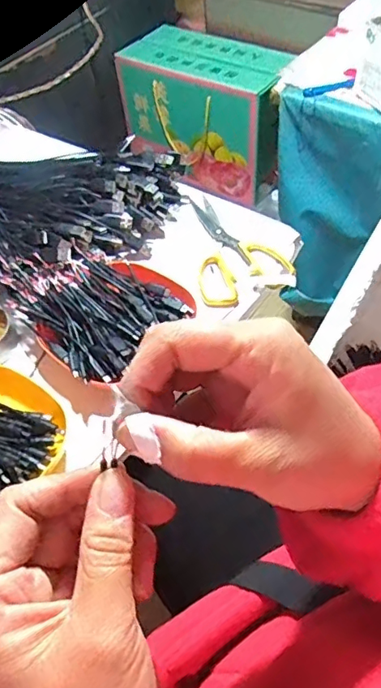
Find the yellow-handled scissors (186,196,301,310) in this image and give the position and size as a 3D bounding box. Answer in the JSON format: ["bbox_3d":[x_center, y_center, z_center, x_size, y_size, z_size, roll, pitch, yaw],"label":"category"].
[{"bbox_3d":[0.037,-0.112,0.596,0.099,0.011,0.173,-19,54,-10],"label":"yellow-handled scissors"}]

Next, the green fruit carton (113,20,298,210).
[{"bbox_3d":[0.046,-0.470,1.081,0.348,0.226,0.165,32,61,25],"label":"green fruit carton"}]

